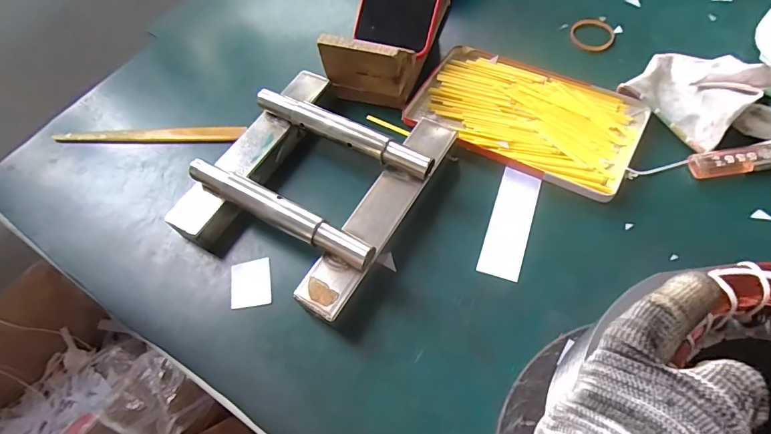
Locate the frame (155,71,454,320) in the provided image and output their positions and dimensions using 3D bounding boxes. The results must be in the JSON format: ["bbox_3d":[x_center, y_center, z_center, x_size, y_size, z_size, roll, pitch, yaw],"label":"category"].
[{"bbox_3d":[-0.061,-0.038,0.370,0.175,0.042,0.193,26,65,20],"label":"frame"}]

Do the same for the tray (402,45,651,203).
[{"bbox_3d":[0.130,-0.098,0.413,0.203,0.014,0.122,27,66,21],"label":"tray"}]

